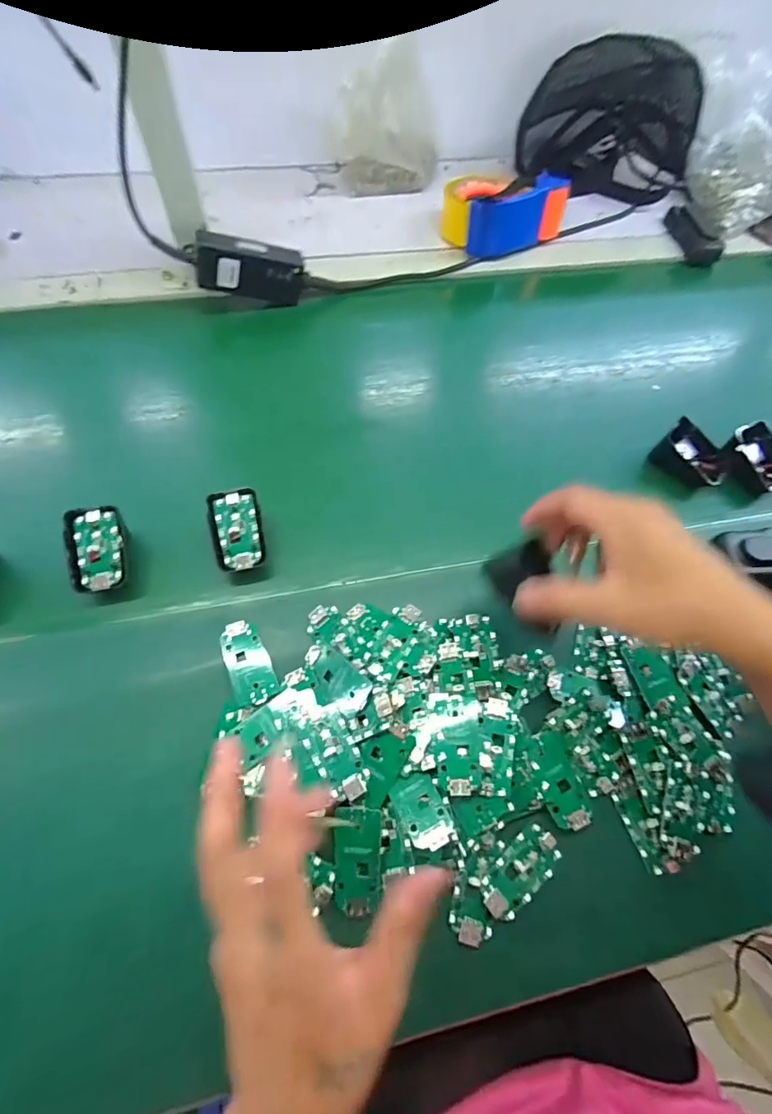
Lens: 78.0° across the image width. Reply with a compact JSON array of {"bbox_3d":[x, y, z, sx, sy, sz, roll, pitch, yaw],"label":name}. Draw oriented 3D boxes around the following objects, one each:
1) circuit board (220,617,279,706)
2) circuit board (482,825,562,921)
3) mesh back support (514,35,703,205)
[{"bbox_3d":[-0.106,0.080,0.369,0.031,0.007,0.065,-21,66,-14],"label":"circuit board"},{"bbox_3d":[0.092,0.214,0.325,0.062,0.005,0.030,-34,70,-19],"label":"circuit board"},{"bbox_3d":[0.322,-0.635,0.680,0.240,0.158,0.110,8,63,0],"label":"mesh back support"}]

